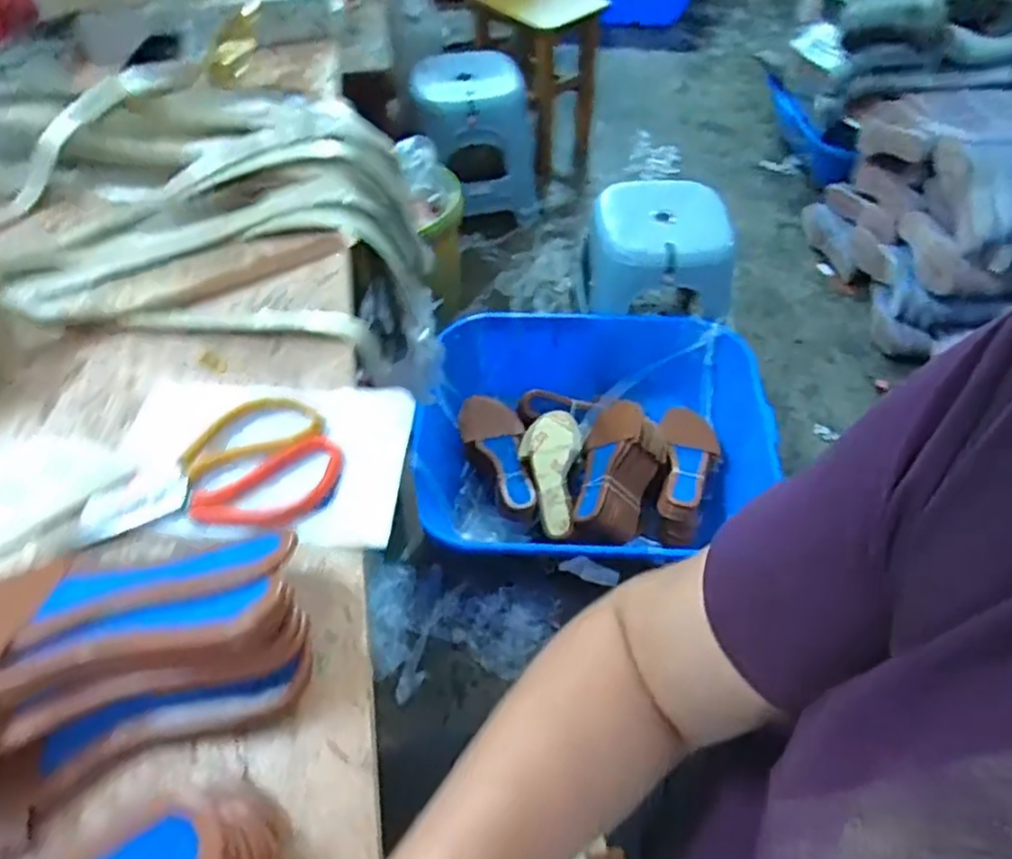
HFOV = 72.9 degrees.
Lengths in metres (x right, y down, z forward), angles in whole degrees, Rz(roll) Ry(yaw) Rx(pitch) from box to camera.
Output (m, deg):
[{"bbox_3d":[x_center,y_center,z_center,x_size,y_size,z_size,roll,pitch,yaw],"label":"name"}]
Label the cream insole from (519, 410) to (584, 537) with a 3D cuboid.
[{"bbox_3d":[0.076,0.069,1.156,0.104,0.048,0.221,2,68,2],"label":"cream insole"}]

